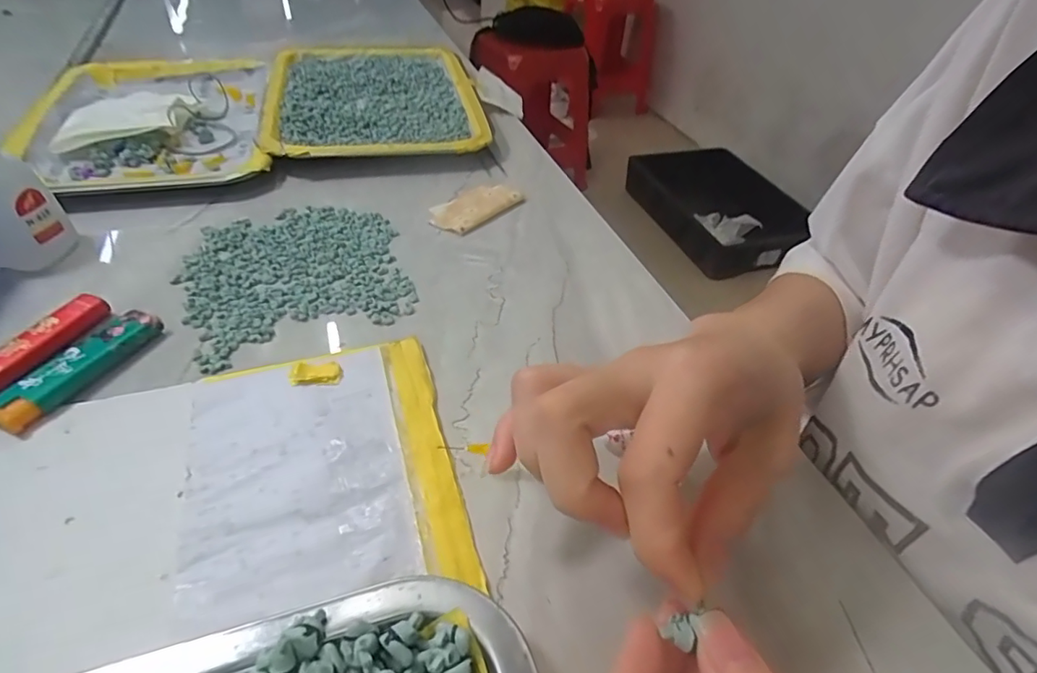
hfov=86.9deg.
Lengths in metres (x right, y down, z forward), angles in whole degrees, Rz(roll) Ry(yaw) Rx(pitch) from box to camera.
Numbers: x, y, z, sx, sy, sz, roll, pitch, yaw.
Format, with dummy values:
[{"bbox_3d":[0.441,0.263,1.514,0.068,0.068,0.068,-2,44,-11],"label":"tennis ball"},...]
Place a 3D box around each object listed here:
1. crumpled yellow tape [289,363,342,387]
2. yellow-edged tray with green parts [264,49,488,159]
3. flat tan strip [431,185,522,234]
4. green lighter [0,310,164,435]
[{"bbox_3d":[-0.101,0.018,0.274,0.024,0.005,0.012,-5,43,-10],"label":"crumpled yellow tape"},{"bbox_3d":[-0.136,-0.225,0.518,0.184,0.021,0.257,-8,44,-14],"label":"yellow-edged tray with green parts"},{"bbox_3d":[-0.032,-0.095,0.400,0.042,0.004,0.071,31,48,26],"label":"flat tan strip"},{"bbox_3d":[-0.216,0.014,0.270,0.023,0.011,0.079,18,44,14],"label":"green lighter"}]

